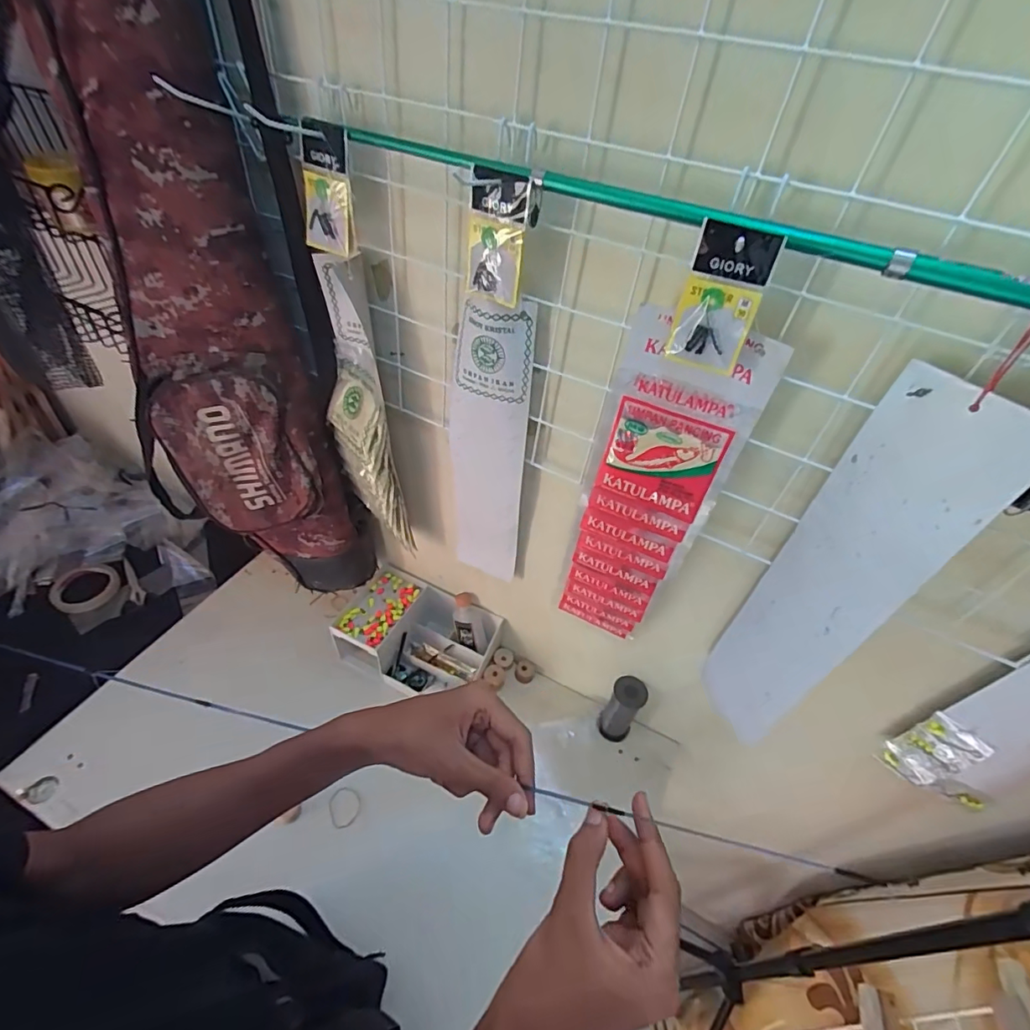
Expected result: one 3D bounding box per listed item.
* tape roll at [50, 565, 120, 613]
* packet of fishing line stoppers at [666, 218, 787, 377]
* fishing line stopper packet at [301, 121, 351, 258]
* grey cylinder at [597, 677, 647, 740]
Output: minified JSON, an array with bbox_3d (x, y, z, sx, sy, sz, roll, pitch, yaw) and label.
[{"bbox_3d":[-0.744,0.127,0.871,0.097,0.021,0.083,-11,48,-18],"label":"tape roll"},{"bbox_3d":[0.144,-0.149,0.354,0.051,0.092,0.008,20,46,12],"label":"packet of fishing line stoppers"},{"bbox_3d":[-0.170,-0.288,0.450,0.056,0.096,0.010,30,41,15],"label":"fishing line stopper packet"},{"bbox_3d":[0.161,0.293,0.760,0.049,0.108,0.053,29,49,20],"label":"grey cylinder"}]

